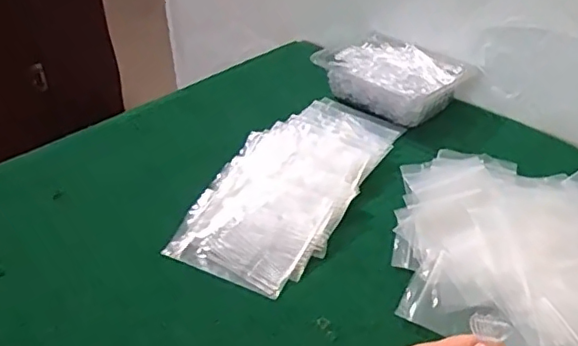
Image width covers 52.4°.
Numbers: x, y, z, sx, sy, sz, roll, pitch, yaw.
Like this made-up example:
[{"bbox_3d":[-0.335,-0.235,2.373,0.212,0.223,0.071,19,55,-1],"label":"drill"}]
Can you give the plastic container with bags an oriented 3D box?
[{"bbox_3d":[0.132,-0.126,0.749,0.118,0.046,0.166,-28,44,-31],"label":"plastic container with bags"}]

